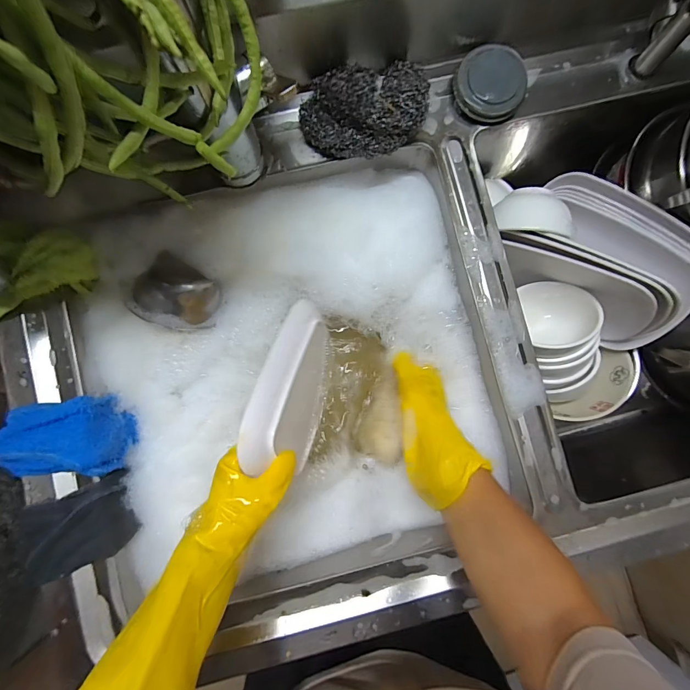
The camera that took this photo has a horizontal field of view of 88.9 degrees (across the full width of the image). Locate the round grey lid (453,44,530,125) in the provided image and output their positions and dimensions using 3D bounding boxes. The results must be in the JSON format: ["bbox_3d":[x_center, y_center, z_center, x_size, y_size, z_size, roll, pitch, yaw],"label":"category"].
[{"bbox_3d":[0.170,-0.303,0.410,0.081,0.024,0.075,0,86,-2],"label":"round grey lid"}]

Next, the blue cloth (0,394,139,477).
[{"bbox_3d":[-0.307,0.099,0.392,0.113,0.070,0.082,3,86,-2],"label":"blue cloth"}]

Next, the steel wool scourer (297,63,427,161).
[{"bbox_3d":[0.023,-0.258,0.393,0.138,0.052,0.087,-10,87,-3],"label":"steel wool scourer"}]

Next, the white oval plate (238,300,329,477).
[{"bbox_3d":[-0.054,0.048,0.409,0.021,0.129,0.193,-1,64,24],"label":"white oval plate"}]

